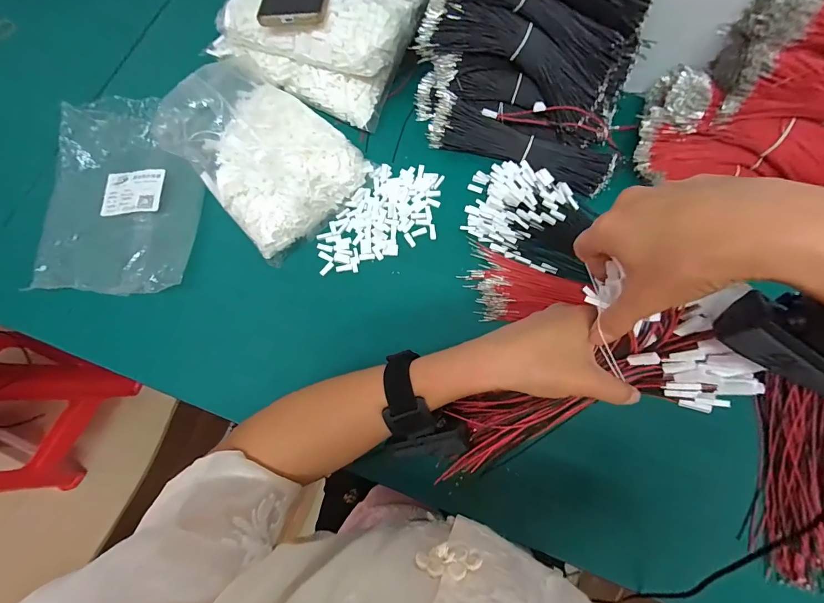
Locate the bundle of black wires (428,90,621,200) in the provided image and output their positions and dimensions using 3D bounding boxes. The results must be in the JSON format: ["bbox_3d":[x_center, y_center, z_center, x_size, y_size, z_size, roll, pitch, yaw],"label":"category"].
[{"bbox_3d":[0.136,-0.198,0.467,0.232,0.032,0.051,23,77,6],"label":"bundle of black wires"}]

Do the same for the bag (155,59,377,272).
[{"bbox_3d":[-0.187,-0.186,0.443,0.220,0.063,0.175,38,79,10],"label":"bag"}]

